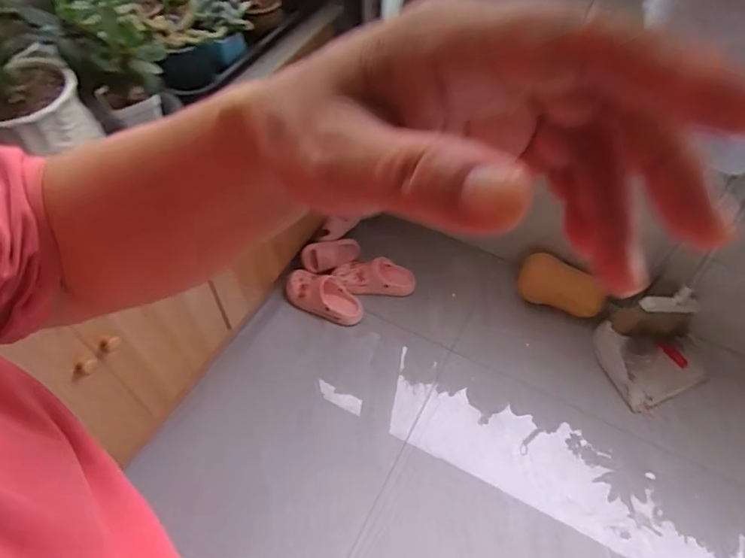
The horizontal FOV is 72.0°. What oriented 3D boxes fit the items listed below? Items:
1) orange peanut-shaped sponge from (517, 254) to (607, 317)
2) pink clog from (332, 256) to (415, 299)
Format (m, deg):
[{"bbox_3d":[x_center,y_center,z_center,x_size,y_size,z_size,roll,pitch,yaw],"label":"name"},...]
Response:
[{"bbox_3d":[0.533,0.026,1.445,0.238,0.155,0.045,26,40,15],"label":"orange peanut-shaped sponge"},{"bbox_3d":[0.005,-0.003,1.508,0.230,0.082,0.083,-2,55,-3],"label":"pink clog"}]

